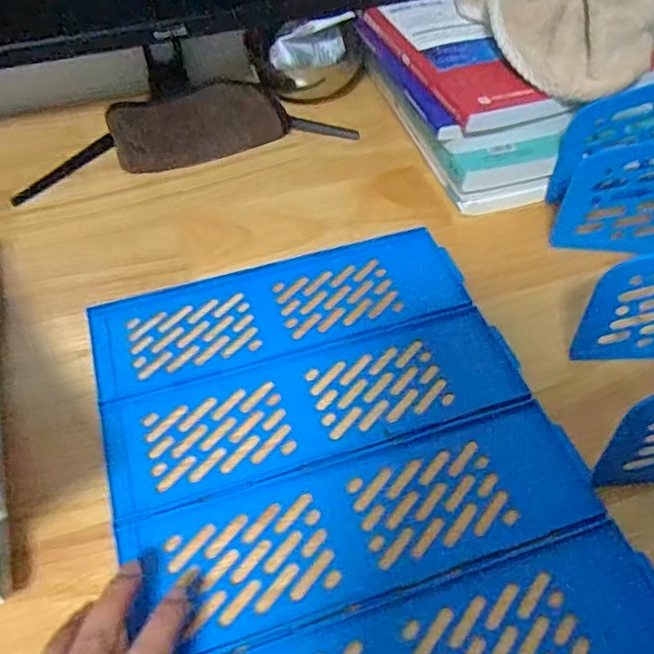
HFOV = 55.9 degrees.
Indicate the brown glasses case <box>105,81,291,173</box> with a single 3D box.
[{"bbox_3d":[-0.108,-0.175,0.528,0.148,0.035,0.066,-14,53,-11],"label":"brown glasses case"}]

